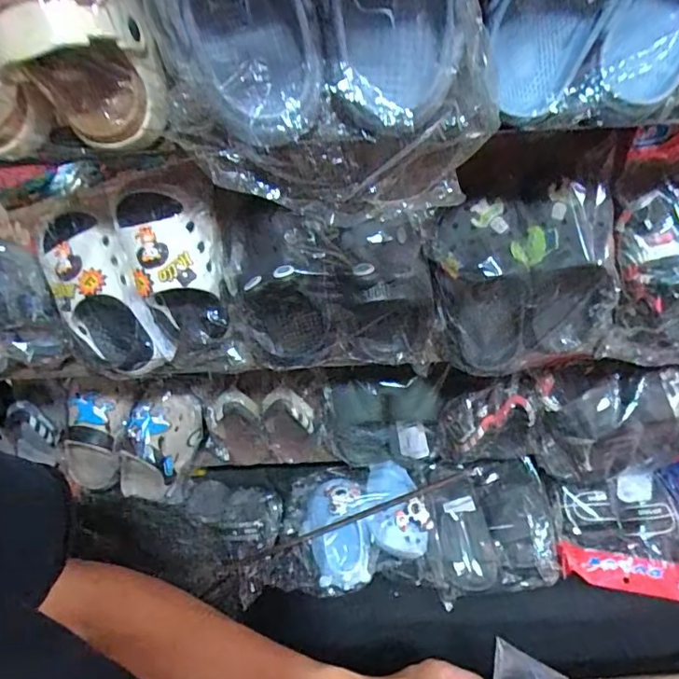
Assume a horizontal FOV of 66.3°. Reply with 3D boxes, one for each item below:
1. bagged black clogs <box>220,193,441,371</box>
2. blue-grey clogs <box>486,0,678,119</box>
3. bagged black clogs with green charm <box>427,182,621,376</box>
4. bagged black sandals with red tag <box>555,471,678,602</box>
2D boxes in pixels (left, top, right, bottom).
[{"bbox_3d":[-0.007,-0.044,0.494,0.201,0.157,0.071,2,48,7],"label":"bagged black clogs"},{"bbox_3d":[0.168,-0.201,0.316,0.140,0.104,0.048,-8,48,-3],"label":"blue-grey clogs"},{"bbox_3d":[0.172,-0.056,0.493,0.160,0.145,0.093,-10,48,-5],"label":"bagged black clogs with green charm"},{"bbox_3d":[0.390,0.255,0.687,0.190,0.046,0.142,4,48,8],"label":"bagged black sandals with red tag"}]

